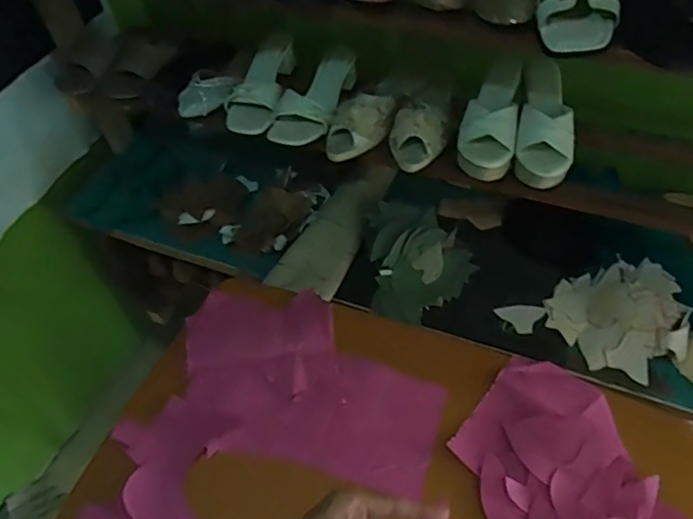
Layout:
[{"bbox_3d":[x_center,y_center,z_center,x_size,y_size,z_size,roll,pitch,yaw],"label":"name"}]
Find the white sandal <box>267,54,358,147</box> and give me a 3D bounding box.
[{"bbox_3d":[-0.041,-0.267,0.963,0.093,0.060,0.219,31,72,20],"label":"white sandal"}]

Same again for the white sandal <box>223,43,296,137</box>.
[{"bbox_3d":[-0.150,-0.307,1.002,0.091,0.055,0.212,6,52,11],"label":"white sandal"}]

